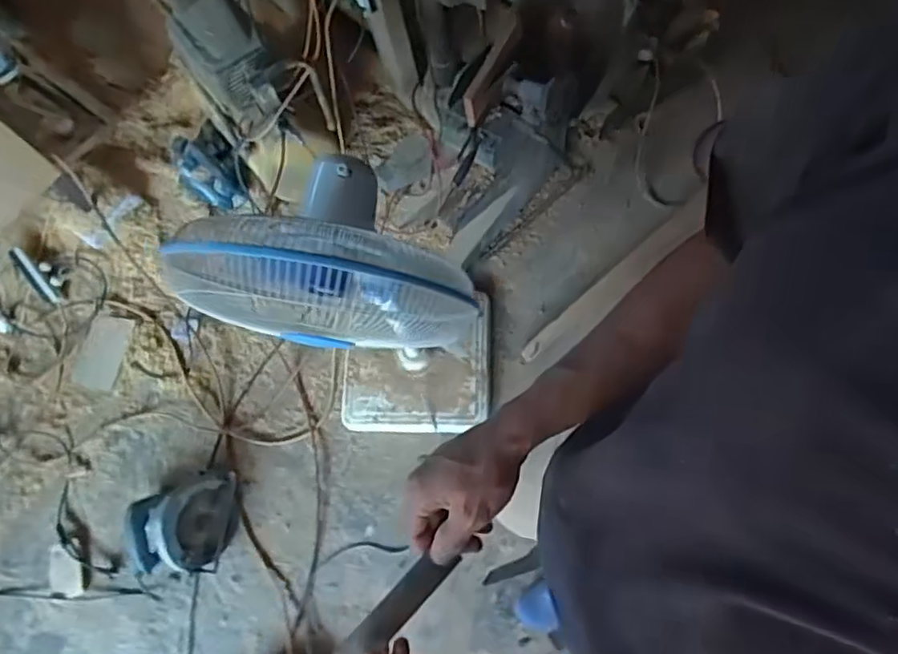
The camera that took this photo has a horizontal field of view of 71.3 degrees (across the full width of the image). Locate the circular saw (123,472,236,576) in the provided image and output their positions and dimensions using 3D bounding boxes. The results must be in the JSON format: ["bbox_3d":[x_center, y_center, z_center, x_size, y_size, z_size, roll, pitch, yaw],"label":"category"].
[{"bbox_3d":[-0.641,0.461,1.485,0.205,0.232,0.219,-2,69,5],"label":"circular saw"}]

